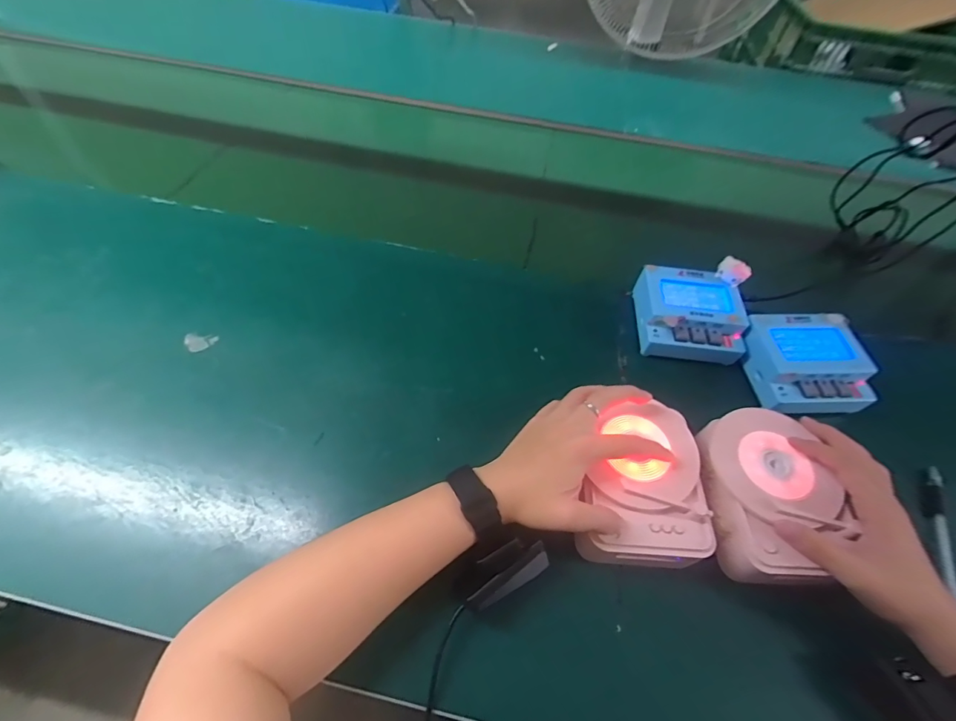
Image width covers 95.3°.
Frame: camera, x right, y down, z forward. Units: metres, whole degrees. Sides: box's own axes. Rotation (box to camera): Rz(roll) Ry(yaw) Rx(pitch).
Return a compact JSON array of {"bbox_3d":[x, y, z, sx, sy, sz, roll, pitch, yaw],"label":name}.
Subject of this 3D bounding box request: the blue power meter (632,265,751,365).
[{"bbox_3d":[0.231,-0.049,0.477,0.102,0.044,0.100,8,54,2],"label":"blue power meter"}]

